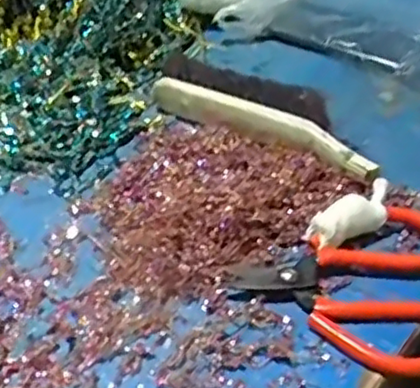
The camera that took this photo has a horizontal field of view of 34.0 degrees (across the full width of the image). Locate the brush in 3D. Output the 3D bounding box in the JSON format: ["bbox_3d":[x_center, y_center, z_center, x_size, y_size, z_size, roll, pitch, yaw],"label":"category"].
[{"bbox_3d":[0.045,-0.082,0.622,0.239,0.023,0.078,19,48,25],"label":"brush"}]

